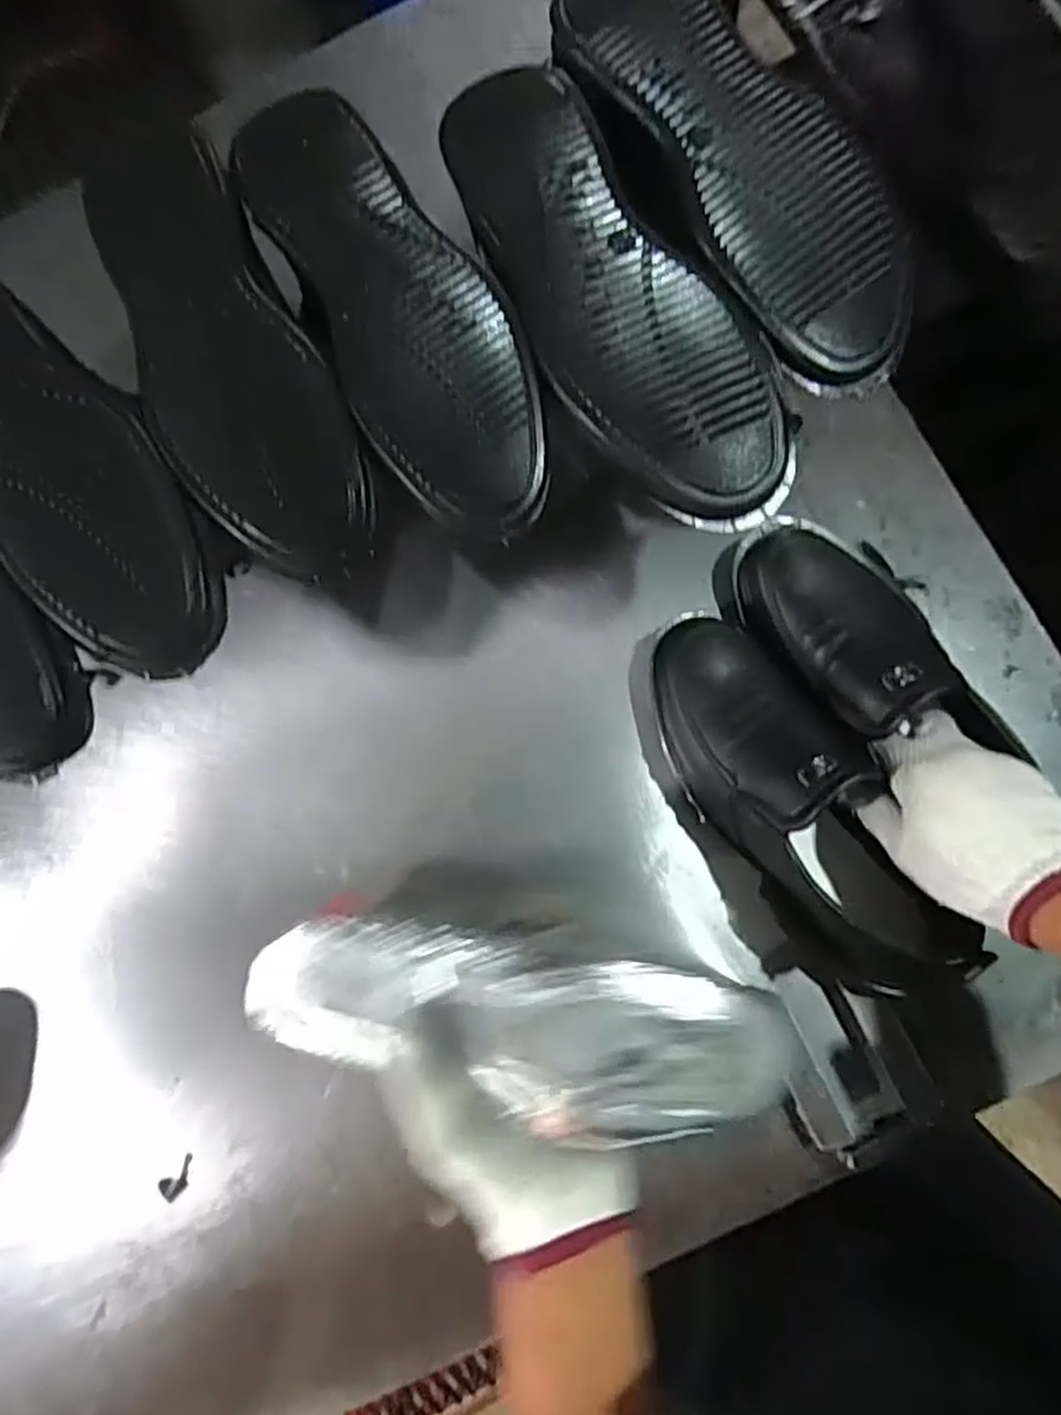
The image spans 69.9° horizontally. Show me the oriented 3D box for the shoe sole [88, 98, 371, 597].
[{"bbox_3d":[-0.181,-0.206,0.434,0.094,0.051,0.284,-28,81,2],"label":"shoe sole"}]

